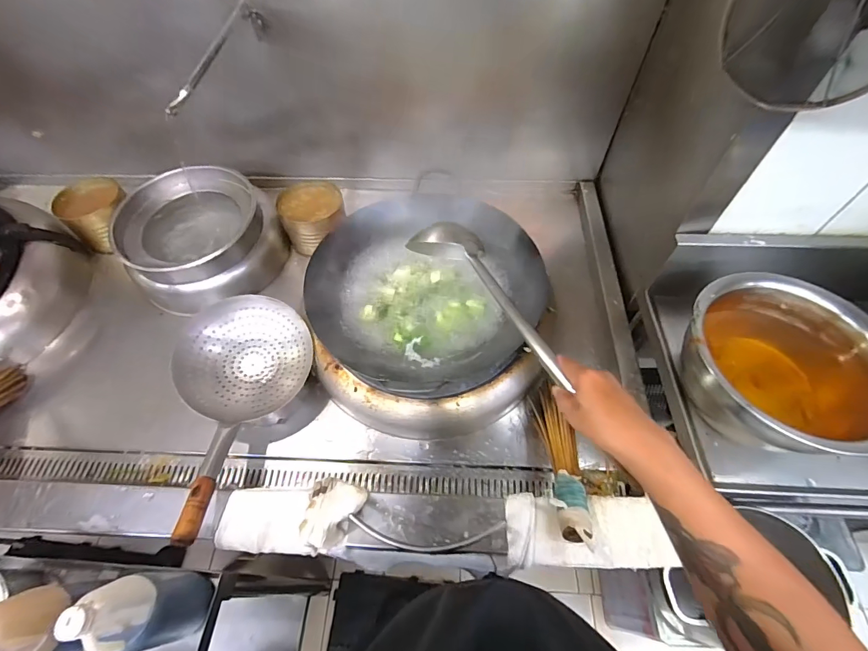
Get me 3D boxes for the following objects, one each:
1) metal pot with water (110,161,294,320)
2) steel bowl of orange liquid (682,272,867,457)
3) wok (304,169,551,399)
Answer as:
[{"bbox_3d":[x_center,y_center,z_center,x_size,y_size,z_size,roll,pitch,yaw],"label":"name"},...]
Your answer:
[{"bbox_3d":[-0.557,-0.209,0.968,0.280,0.185,0.344,39,66,23],"label":"metal pot with water"},{"bbox_3d":[0.530,0.072,0.623,0.287,0.151,0.258,26,61,17],"label":"steel bowl of orange liquid"},{"bbox_3d":[-0.015,-0.063,0.780,0.422,0.130,0.389,-31,62,-18],"label":"wok"}]

